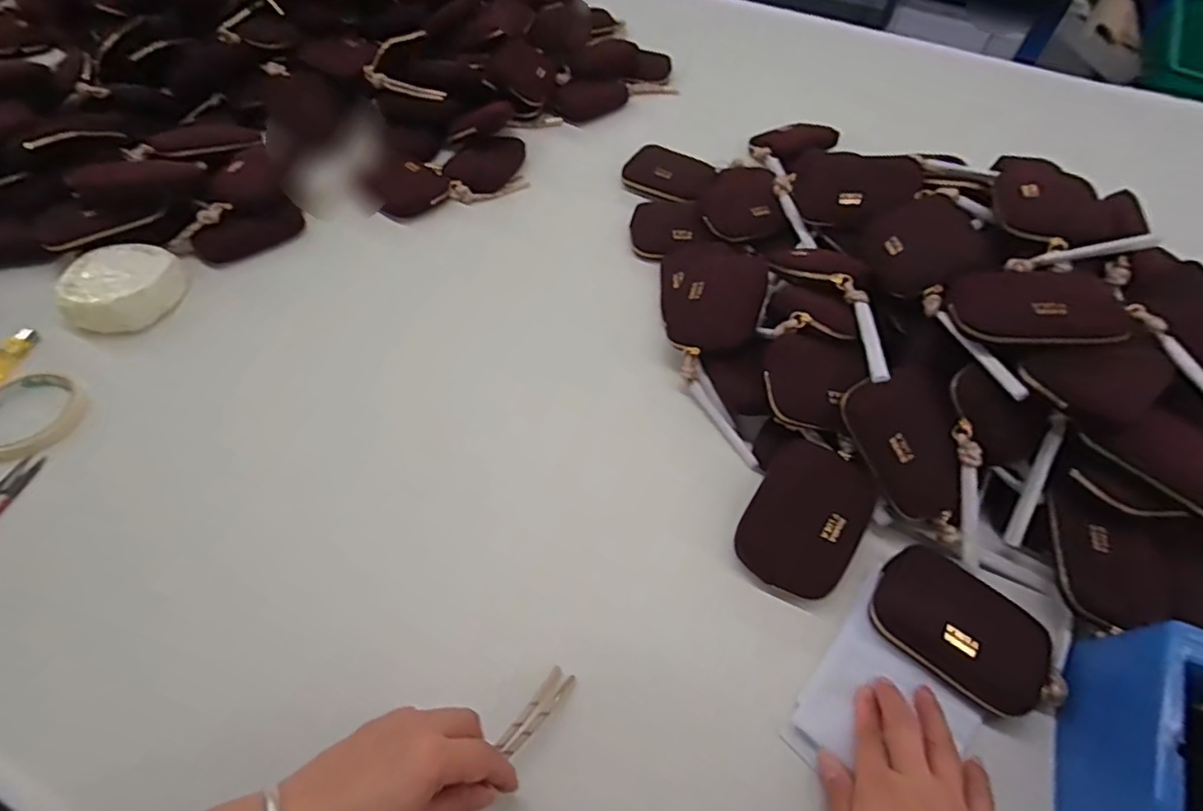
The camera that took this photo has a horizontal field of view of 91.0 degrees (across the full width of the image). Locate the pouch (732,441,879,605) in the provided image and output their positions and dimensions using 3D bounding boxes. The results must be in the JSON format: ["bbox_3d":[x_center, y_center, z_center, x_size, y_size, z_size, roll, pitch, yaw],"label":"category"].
[{"bbox_3d":[0.163,0.089,0.470,0.085,0.020,0.115,28,79,12],"label":"pouch"}]

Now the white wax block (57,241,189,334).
[{"bbox_3d":[-0.500,-0.125,0.616,0.106,0.035,0.115,37,60,23],"label":"white wax block"}]

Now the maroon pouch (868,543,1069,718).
[{"bbox_3d":[0.261,0.164,0.424,0.125,0.032,0.079,36,60,23],"label":"maroon pouch"}]

